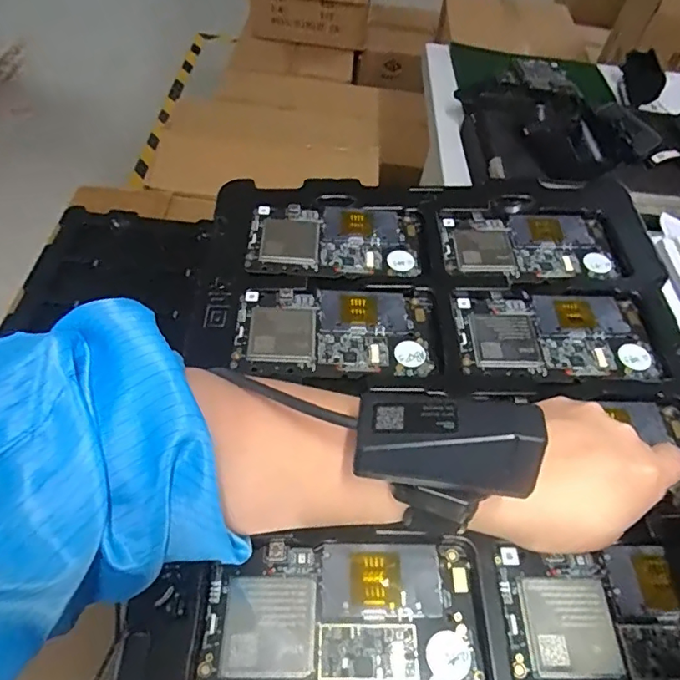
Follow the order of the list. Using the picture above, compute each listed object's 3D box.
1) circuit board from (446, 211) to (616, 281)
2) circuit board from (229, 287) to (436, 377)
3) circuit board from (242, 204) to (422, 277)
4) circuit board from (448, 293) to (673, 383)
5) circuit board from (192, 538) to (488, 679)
[{"bbox_3d":[0.141,-0.072,0.399,0.123,0.010,0.066,5,53,-2],"label":"circuit board"},{"bbox_3d":[-0.004,-0.008,0.345,0.125,0.006,0.067,4,53,-3],"label":"circuit board"},{"bbox_3d":[-0.004,-0.075,0.395,0.126,0.007,0.068,6,53,-2],"label":"circuit board"},{"bbox_3d":[0.140,-0.004,0.349,0.126,0.011,0.067,4,53,-3],"label":"circuit board"},{"bbox_3d":[0.000,0.131,0.249,0.128,0.004,0.067,0,55,-1],"label":"circuit board"}]

